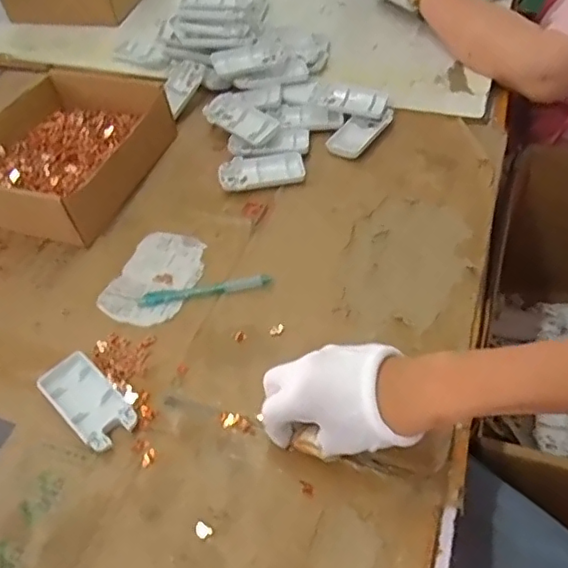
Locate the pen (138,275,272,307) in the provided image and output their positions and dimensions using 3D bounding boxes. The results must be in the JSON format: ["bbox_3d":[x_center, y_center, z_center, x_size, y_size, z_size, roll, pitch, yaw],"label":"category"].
[{"bbox_3d":[-0.077,0.006,0.563,0.127,0.006,0.017,-8,51,0],"label":"pen"}]

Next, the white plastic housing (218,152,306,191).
[{"bbox_3d":[-0.025,-0.129,0.668,0.096,0.013,0.048,-7,51,0],"label":"white plastic housing"}]

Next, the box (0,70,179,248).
[{"bbox_3d":[-0.253,-0.155,0.678,0.199,0.069,0.220,13,53,16],"label":"box"}]

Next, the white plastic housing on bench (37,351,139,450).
[{"bbox_3d":[-0.166,0.098,0.491,0.096,0.012,0.046,36,62,29],"label":"white plastic housing on bench"}]

